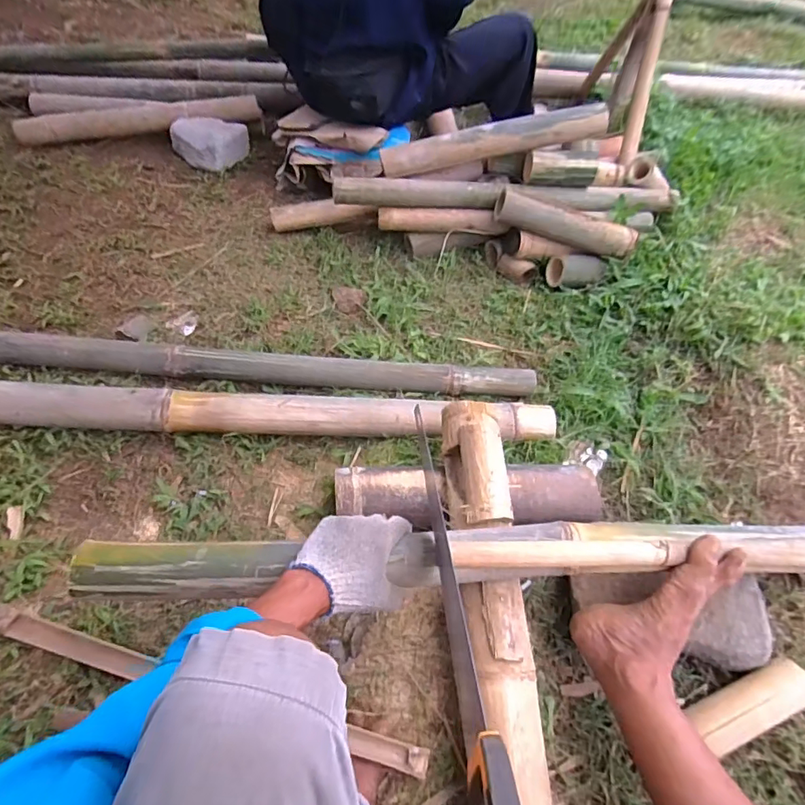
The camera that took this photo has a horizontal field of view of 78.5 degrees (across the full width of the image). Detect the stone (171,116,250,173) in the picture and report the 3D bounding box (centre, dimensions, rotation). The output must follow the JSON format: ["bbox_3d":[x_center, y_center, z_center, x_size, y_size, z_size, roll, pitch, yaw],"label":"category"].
[{"bbox_3d":[-0.570,-0.779,1.459,0.219,0.125,0.117,-10,53,-14],"label":"stone"}]

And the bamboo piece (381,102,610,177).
[{"bbox_3d":[0.217,-0.624,1.174,0.528,0.061,0.062,-10,54,4],"label":"bamboo piece"}]

